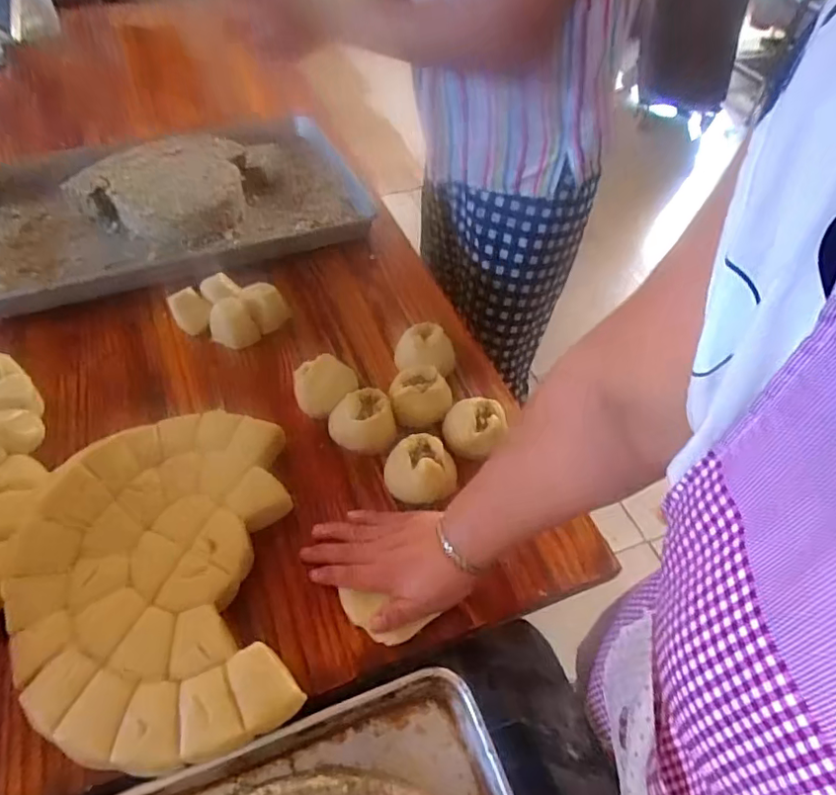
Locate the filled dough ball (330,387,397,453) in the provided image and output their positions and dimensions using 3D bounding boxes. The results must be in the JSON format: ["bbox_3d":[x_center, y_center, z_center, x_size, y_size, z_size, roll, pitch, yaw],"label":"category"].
[{"bbox_3d":[-0.063,0.032,0.640,0.072,0.061,0.059,-19,54,-19],"label":"filled dough ball"}]

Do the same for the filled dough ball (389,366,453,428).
[{"bbox_3d":[0.003,0.005,0.667,0.073,0.055,0.069,-1,50,-4],"label":"filled dough ball"}]

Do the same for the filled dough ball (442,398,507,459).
[{"bbox_3d":[0.064,0.037,0.646,0.071,0.060,0.060,15,51,9],"label":"filled dough ball"}]

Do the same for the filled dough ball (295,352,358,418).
[{"bbox_3d":[-0.112,-0.013,0.673,0.071,0.064,0.067,2,50,-2],"label":"filled dough ball"}]

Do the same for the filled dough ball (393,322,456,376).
[{"bbox_3d":[0.009,-0.049,0.721,0.075,0.074,0.071,2,50,-2],"label":"filled dough ball"}]

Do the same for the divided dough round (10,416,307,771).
[{"bbox_3d":[-0.246,0.158,0.526,0.246,0.066,0.336,-7,51,-10],"label":"divided dough round"}]

